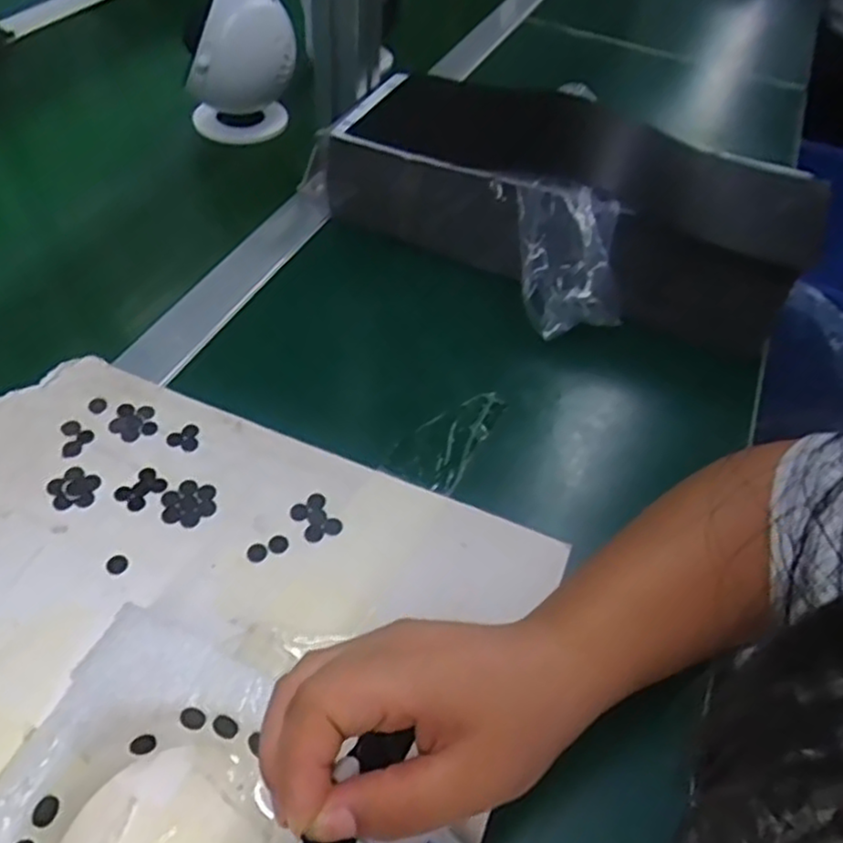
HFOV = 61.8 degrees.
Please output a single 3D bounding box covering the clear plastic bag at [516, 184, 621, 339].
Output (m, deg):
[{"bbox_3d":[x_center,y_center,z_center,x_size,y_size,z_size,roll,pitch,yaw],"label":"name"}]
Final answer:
[{"bbox_3d":[0.104,-0.114,0.493,0.070,0.073,0.080,-2,49,-9],"label":"clear plastic bag"}]

